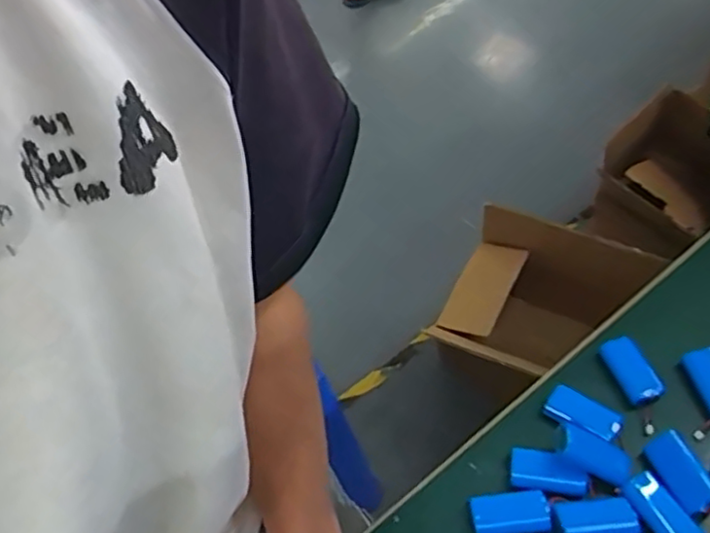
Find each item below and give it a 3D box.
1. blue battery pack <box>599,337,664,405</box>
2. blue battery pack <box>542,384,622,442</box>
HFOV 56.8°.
[{"bbox_3d":[0.276,0.102,0.659,0.032,0.024,0.073,-18,53,-8],"label":"blue battery pack"},{"bbox_3d":[0.219,0.142,0.634,0.076,0.013,0.035,21,56,42],"label":"blue battery pack"}]

